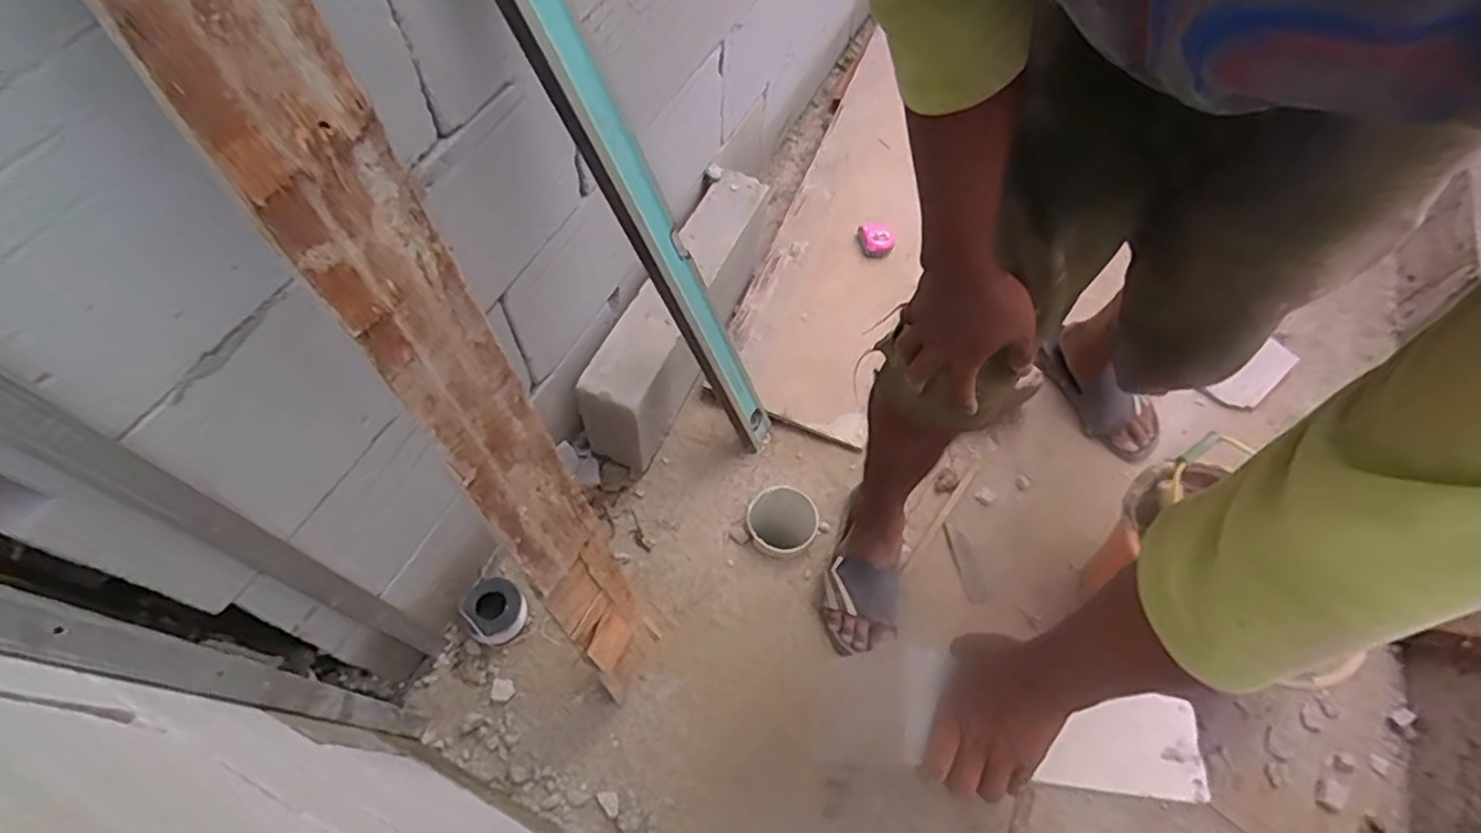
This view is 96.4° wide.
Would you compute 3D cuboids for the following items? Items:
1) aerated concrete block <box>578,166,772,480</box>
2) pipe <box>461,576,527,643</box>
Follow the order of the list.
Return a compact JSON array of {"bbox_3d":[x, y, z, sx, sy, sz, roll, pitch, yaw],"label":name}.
[{"bbox_3d":[-0.096,-0.189,1.169,0.107,0.211,0.543,20,60,9],"label":"aerated concrete block"},{"bbox_3d":[-0.369,0.288,0.992,0.090,0.054,0.086,1,59,-2],"label":"pipe"}]

